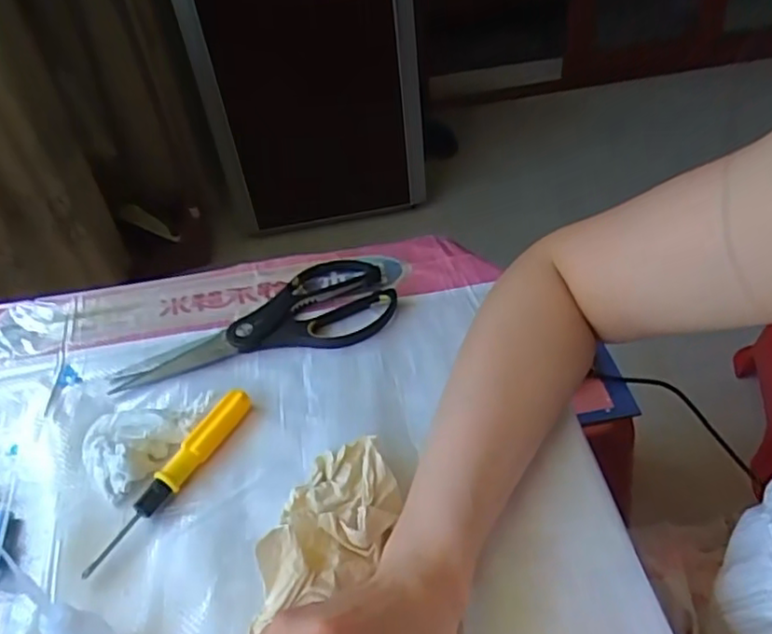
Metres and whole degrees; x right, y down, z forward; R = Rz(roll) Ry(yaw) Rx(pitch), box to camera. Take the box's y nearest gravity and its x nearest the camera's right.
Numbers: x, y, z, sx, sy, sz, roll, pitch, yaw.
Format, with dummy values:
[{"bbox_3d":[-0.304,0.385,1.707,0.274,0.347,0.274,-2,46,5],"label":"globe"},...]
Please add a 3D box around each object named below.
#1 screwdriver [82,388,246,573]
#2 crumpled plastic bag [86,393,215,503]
[{"bbox_3d":[-0.133,0.099,0.406,0.017,0.019,0.139,17,47,23],"label":"screwdriver"},{"bbox_3d":[-0.155,0.084,0.423,0.084,0.025,0.057,-18,44,-13],"label":"crumpled plastic bag"}]

